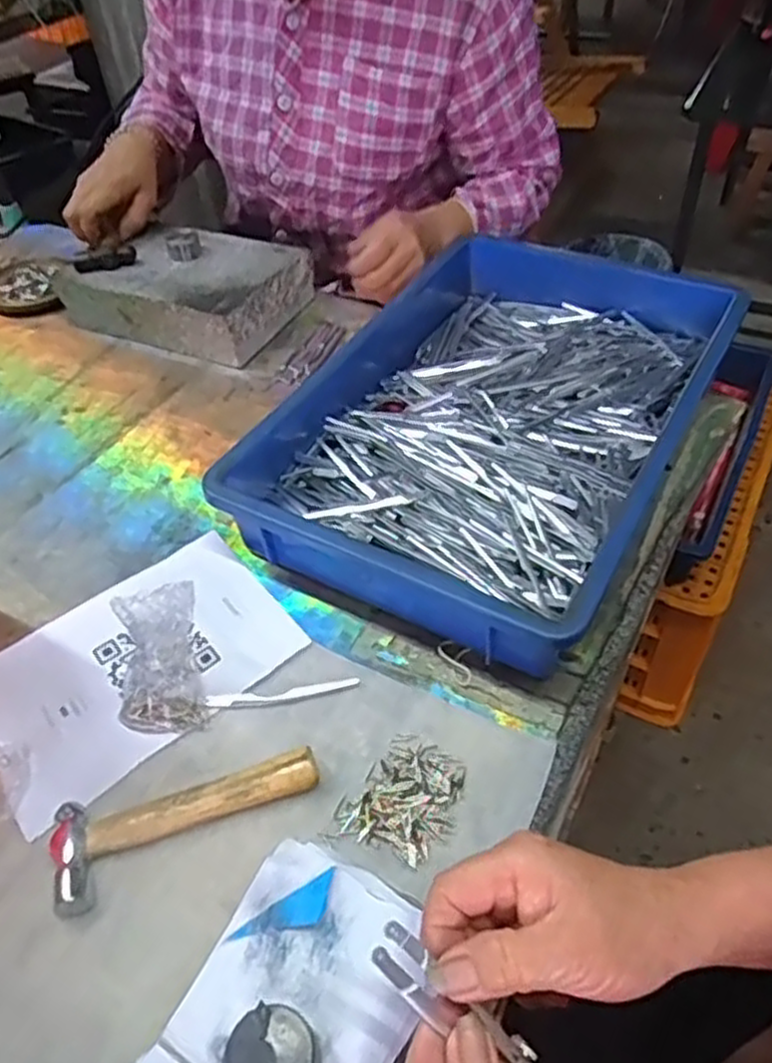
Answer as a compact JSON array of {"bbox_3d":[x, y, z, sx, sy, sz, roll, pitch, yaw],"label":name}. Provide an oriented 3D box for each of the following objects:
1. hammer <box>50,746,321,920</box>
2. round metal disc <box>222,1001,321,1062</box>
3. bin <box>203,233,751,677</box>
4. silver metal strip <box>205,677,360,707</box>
[{"bbox_3d":[-0.117,0.169,0.455,0.157,0.016,0.059,-18,49,-12],"label":"hammer"},{"bbox_3d":[-0.049,0.230,0.331,0.039,0.017,0.038,-2,47,2],"label":"round metal disc"},{"bbox_3d":[0.075,-0.102,0.647,0.317,0.077,0.416,21,52,22],"label":"bin"},{"bbox_3d":[-0.070,0.110,0.515,0.102,0.004,0.010,-7,47,-2],"label":"silver metal strip"}]

